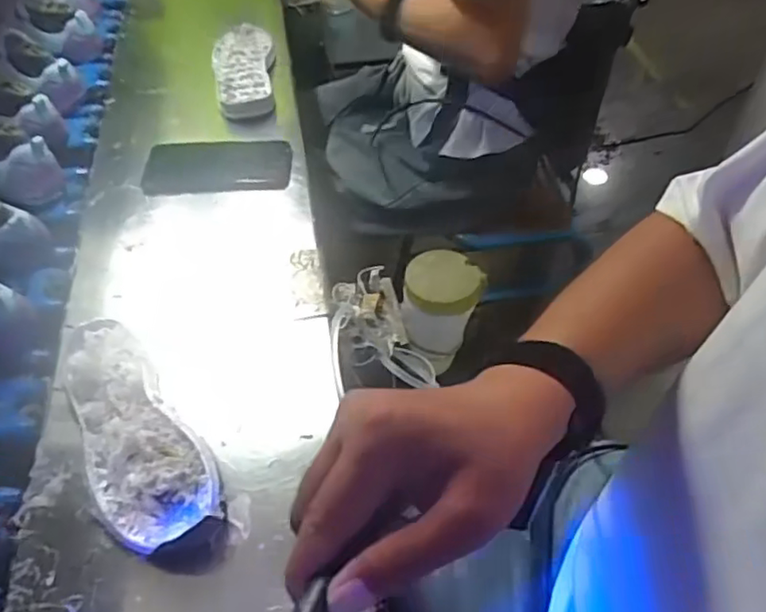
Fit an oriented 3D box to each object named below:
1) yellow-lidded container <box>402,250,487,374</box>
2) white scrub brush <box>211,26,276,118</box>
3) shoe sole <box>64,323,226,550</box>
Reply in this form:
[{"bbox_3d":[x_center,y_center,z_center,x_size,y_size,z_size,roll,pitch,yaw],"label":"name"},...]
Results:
[{"bbox_3d":[0.059,0.005,0.642,0.073,0.106,0.072,1,55,-1],"label":"yellow-lidded container"},{"bbox_3d":[-0.182,-0.313,0.801,0.078,0.024,0.208,-8,55,-7],"label":"white scrub brush"},{"bbox_3d":[-0.194,0.092,0.468,0.081,0.036,0.214,-27,60,-19],"label":"shoe sole"}]

